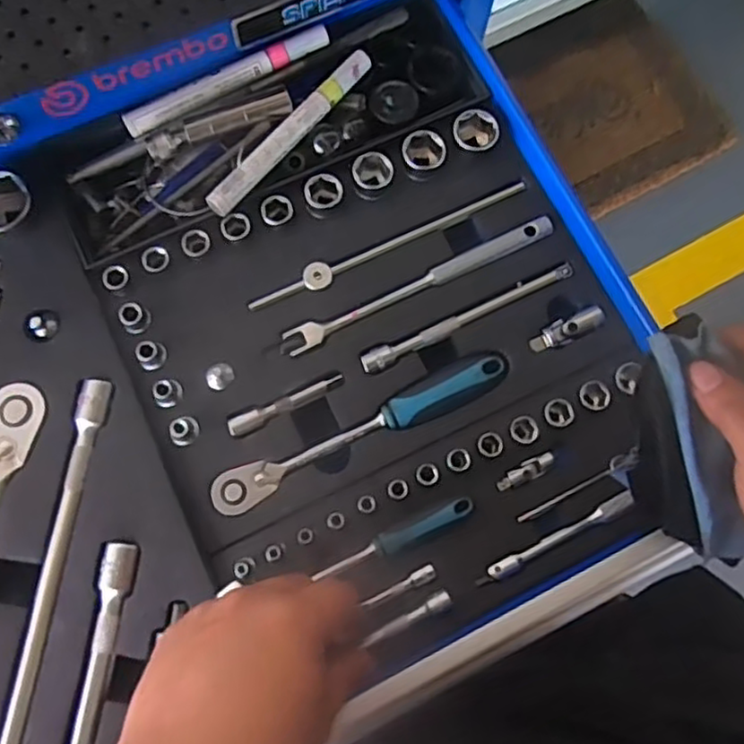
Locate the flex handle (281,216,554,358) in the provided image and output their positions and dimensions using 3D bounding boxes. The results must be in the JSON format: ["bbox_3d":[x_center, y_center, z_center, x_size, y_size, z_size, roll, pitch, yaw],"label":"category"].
[{"bbox_3d":[0.031,-0.056,0.420,0.182,0.008,0.016,-26,77,-7],"label":"flex handle"}]

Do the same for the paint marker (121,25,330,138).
[{"bbox_3d":[-0.092,-0.187,0.432,0.139,0.018,0.013,-25,77,-7],"label":"paint marker"}]

